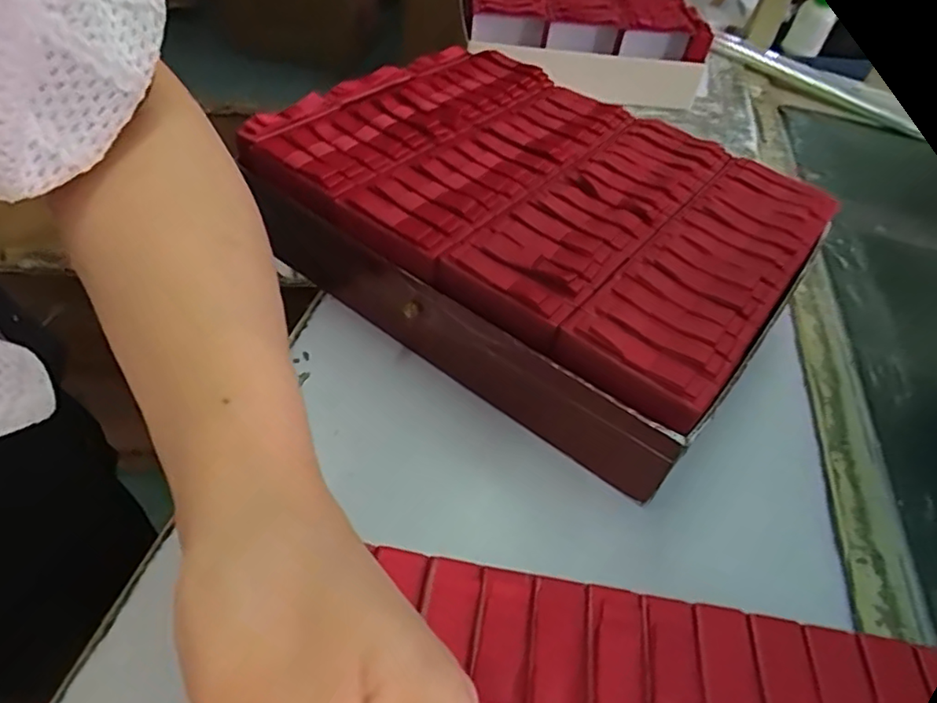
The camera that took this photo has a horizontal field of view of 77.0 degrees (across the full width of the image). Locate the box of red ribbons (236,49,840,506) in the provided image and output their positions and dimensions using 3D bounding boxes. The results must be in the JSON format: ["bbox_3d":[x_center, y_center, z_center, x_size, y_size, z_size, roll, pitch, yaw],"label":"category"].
[{"bbox_3d":[0.048,-0.103,0.472,0.383,0.097,0.270,34,52,21],"label":"box of red ribbons"}]

